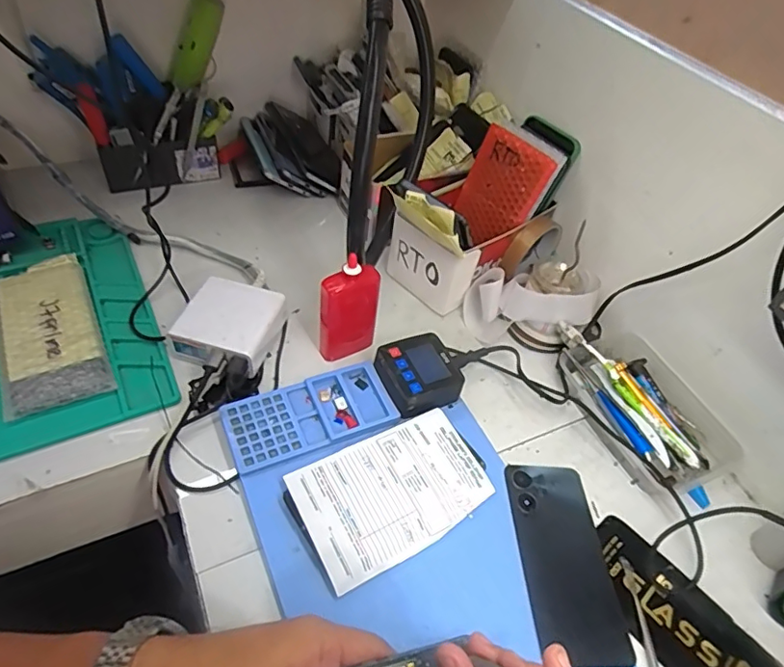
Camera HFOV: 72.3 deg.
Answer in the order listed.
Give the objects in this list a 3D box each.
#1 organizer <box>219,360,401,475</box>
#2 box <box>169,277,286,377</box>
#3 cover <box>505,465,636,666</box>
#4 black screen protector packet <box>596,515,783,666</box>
[{"bbox_3d":[-0.075,0.074,0.491,0.148,0.013,0.071,-16,52,-22],"label":"organizer"},{"bbox_3d":[-0.163,-0.006,0.536,0.089,0.046,0.090,19,49,2],"label":"box"},{"bbox_3d":[0.142,0.181,0.439,0.074,0.007,0.157,5,47,-9],"label":"cover"},{"bbox_3d":[0.224,0.224,0.424,0.070,0.013,0.155,-32,60,-32],"label":"black screen protector packet"}]

